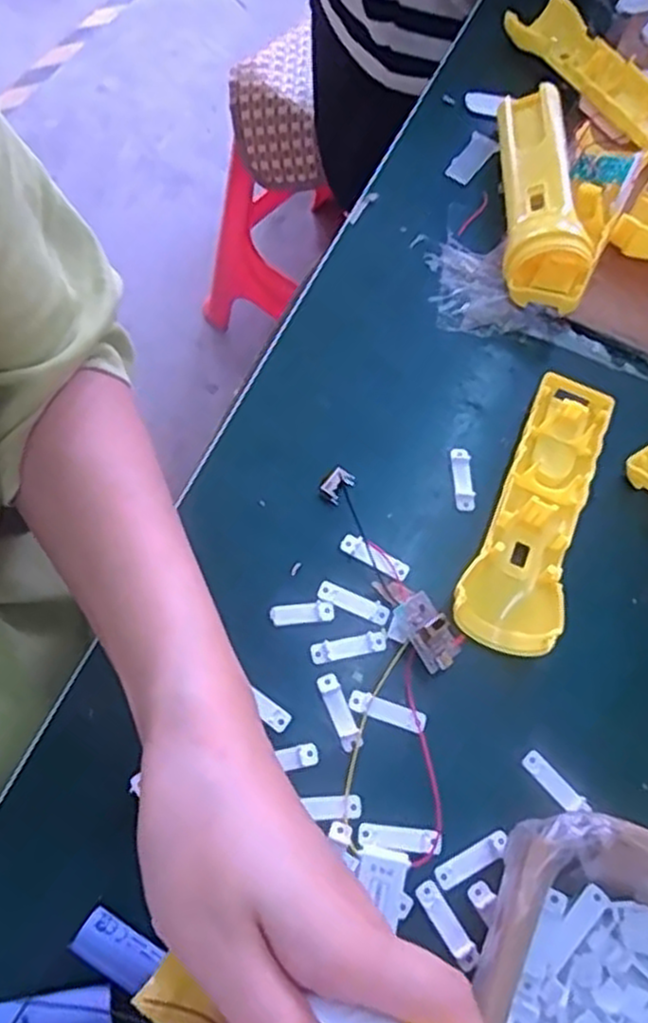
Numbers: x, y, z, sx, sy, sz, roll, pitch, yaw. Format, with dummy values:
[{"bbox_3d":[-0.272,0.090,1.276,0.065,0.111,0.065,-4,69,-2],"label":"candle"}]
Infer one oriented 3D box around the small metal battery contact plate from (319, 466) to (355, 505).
[{"bbox_3d":[0.007,-0.015,0.401,0.012,0.007,0.019,33,69,15],"label":"small metal battery contact plate"}]

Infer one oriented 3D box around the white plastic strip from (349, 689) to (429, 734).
[{"bbox_3d":[0.030,0.095,0.354,0.037,0.004,0.010,22,65,4],"label":"white plastic strip"}]

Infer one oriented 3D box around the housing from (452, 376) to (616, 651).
[{"bbox_3d":[0.113,-0.005,0.393,0.048,0.022,0.160,22,65,4],"label":"housing"}]

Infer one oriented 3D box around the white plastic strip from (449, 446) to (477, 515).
[{"bbox_3d":[0.077,-0.018,0.412,0.012,0.004,0.038,1,65,-6],"label":"white plastic strip"}]

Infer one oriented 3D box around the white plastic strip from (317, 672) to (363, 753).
[{"bbox_3d":[0.007,0.094,0.353,0.010,0.004,0.036,-18,69,-14],"label":"white plastic strip"}]

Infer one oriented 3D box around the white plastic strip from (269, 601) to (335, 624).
[{"bbox_3d":[-0.011,0.050,0.370,0.032,0.004,0.009,-2,66,-7],"label":"white plastic strip"}]

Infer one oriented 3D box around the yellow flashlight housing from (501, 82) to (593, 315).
[{"bbox_3d":[0.141,-0.203,0.476,0.055,0.042,0.183,6,64,-2],"label":"yellow flashlight housing"}]

